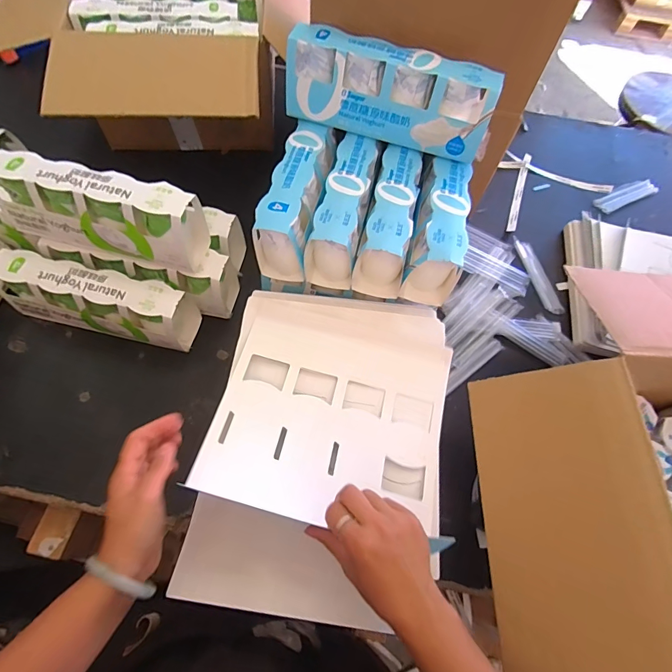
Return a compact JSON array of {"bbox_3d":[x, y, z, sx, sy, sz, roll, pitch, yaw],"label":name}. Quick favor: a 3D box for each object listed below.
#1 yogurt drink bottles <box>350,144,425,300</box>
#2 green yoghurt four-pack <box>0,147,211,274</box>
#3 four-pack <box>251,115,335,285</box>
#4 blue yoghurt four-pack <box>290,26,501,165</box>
[{"bbox_3d":[0.079,-0.168,0.578,0.068,0.117,0.213,13,64,3],"label":"yogurt drink bottles"},{"bbox_3d":[-0.322,-0.165,0.553,0.271,0.121,0.078,12,64,3],"label":"green yoghurt four-pack"},{"bbox_3d":[-0.054,-0.201,0.571,0.068,0.096,0.227,12,64,2],"label":"four-pack"},{"bbox_3d":[0.070,-0.322,0.529,0.270,0.093,0.064,17,64,5],"label":"blue yoghurt four-pack"}]

